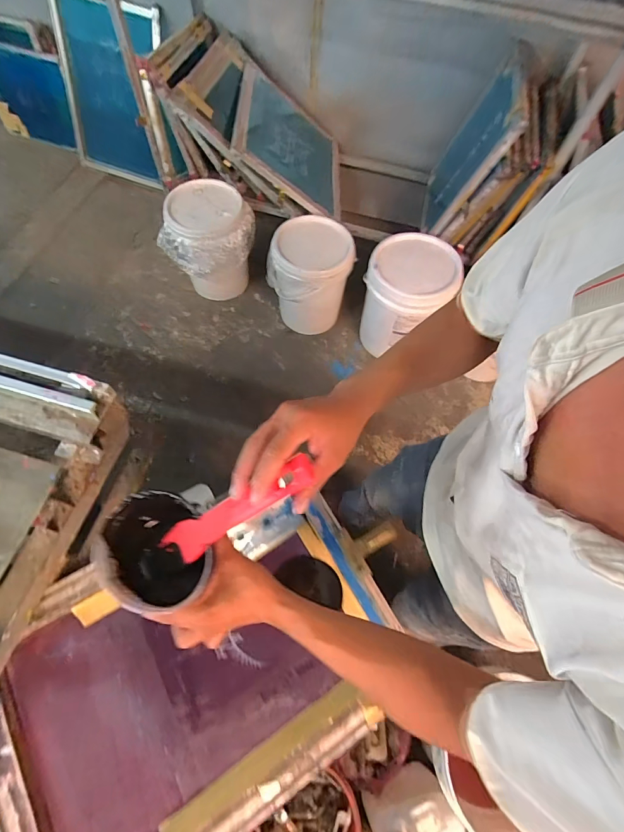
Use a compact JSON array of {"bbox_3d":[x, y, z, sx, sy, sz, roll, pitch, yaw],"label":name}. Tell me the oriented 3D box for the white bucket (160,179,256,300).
[{"bbox_3d":[-0.416,-0.719,1.637,0.323,0.411,0.304,1,65,-2],"label":"white bucket"}]

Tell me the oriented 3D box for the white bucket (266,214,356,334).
[{"bbox_3d":[-0.008,-0.577,1.579,0.317,0.371,0.306,1,65,-2],"label":"white bucket"}]

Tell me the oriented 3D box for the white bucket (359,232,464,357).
[{"bbox_3d":[0.375,-0.462,1.546,0.317,0.406,0.320,1,65,-2],"label":"white bucket"}]

